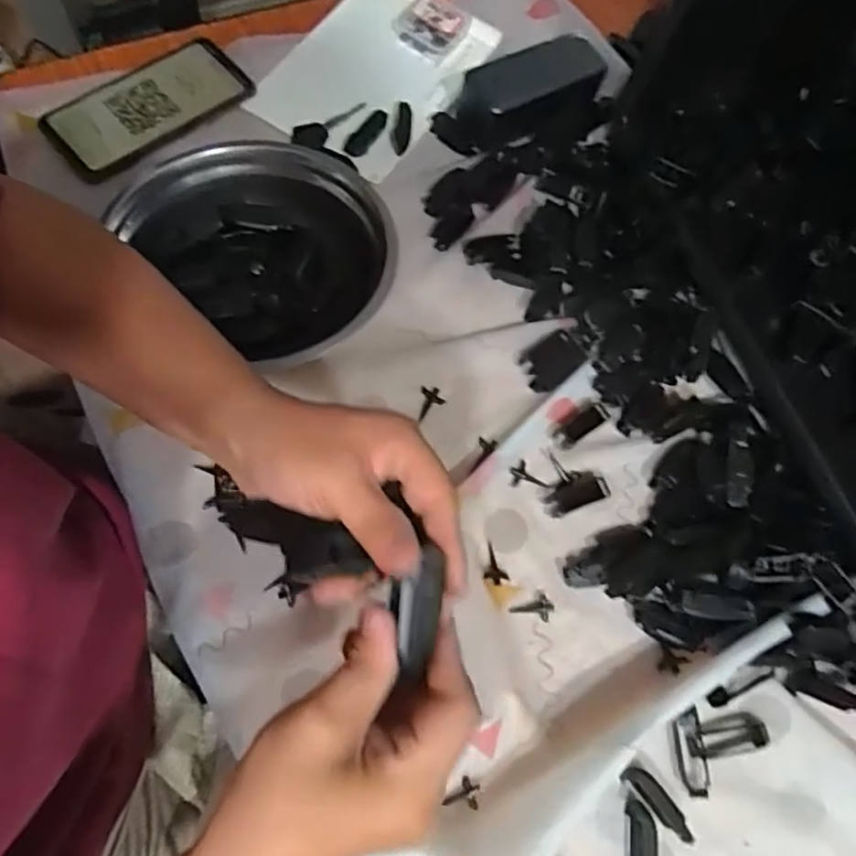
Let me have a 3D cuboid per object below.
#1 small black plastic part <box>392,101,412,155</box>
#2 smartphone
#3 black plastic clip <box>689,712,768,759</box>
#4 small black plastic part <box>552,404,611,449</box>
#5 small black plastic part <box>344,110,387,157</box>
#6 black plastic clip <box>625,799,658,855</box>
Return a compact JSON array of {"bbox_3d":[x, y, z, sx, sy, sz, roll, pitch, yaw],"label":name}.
[{"bbox_3d":[-0.023,-0.269,0.576,0.016,0.012,0.051,8,68,-4],"label":"small black plastic part"},{"bbox_3d":[-0.236,-0.279,0.552,0.164,0.013,0.076,-36,83,-18],"label":"smartphone"},{"bbox_3d":[0.203,0.207,0.433,0.053,0.006,0.023,-9,70,-10],"label":"black plastic clip"},{"bbox_3d":[0.119,-0.002,0.499,0.047,0.004,0.016,-32,76,-17],"label":"small black plastic part"},{"bbox_3d":[-0.057,-0.264,0.572,0.021,0.011,0.049,29,68,5],"label":"small black plastic part"},{"bbox_3d":[0.134,0.264,0.397,0.015,0.013,0.056,2,68,-6],"label":"black plastic clip"}]

